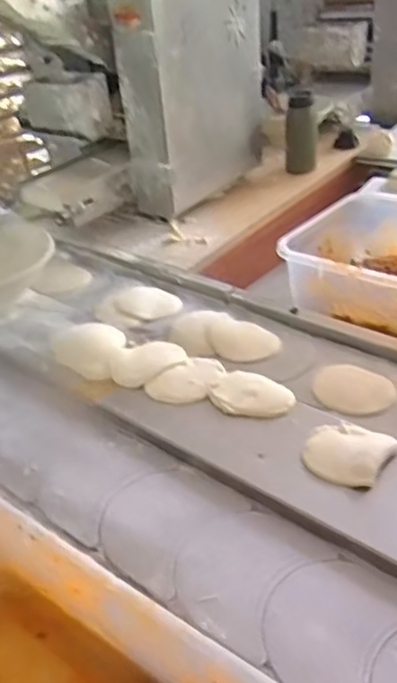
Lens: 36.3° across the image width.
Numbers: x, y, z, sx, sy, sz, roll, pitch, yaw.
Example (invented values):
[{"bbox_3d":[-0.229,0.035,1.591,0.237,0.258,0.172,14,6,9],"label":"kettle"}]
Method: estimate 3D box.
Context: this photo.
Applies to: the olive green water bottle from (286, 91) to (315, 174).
[{"bbox_3d":[0.226,-0.460,1.336,0.067,0.157,0.054,1,35,8],"label":"olive green water bottle"}]

